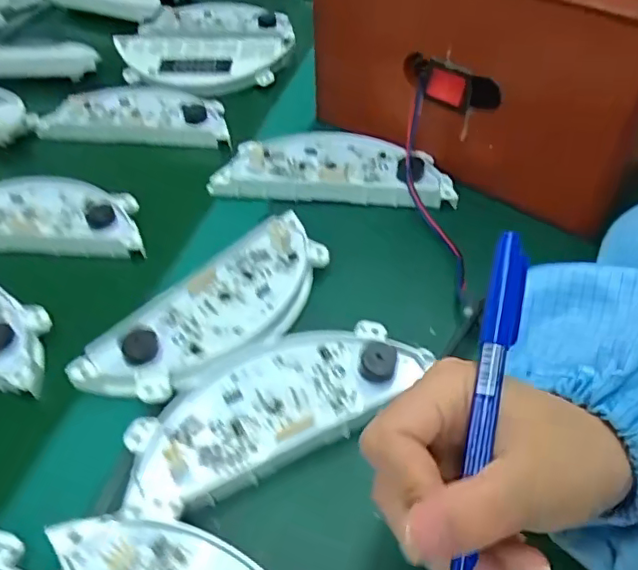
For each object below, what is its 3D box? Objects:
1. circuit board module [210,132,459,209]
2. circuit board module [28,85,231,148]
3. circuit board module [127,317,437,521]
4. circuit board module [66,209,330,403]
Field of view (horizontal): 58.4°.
[{"bbox_3d":[0.013,-0.093,0.448,0.178,0.024,0.064,5,46,6],"label":"circuit board module"},{"bbox_3d":[-0.172,-0.160,0.540,0.190,0.025,0.069,6,47,7],"label":"circuit board module"},{"bbox_3d":[-0.024,0.062,0.308,0.164,0.018,0.066,-24,50,-20],"label":"circuit board module"},{"bbox_3d":[-0.059,0.009,0.350,0.074,0.019,0.173,28,53,25],"label":"circuit board module"}]

